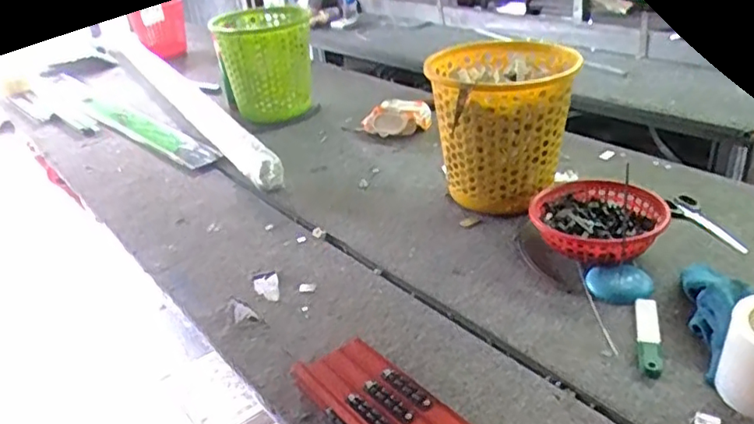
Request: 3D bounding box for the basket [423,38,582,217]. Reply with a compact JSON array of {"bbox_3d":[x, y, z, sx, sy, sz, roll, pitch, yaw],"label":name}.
[{"bbox_3d":[0.216,-0.141,1.095,0.239,0.250,0.241,-5,29,4],"label":"basket"}]

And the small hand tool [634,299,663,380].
[{"bbox_3d":[0.336,0.152,0.775,0.027,0.007,0.144,4,31,19],"label":"small hand tool"}]

